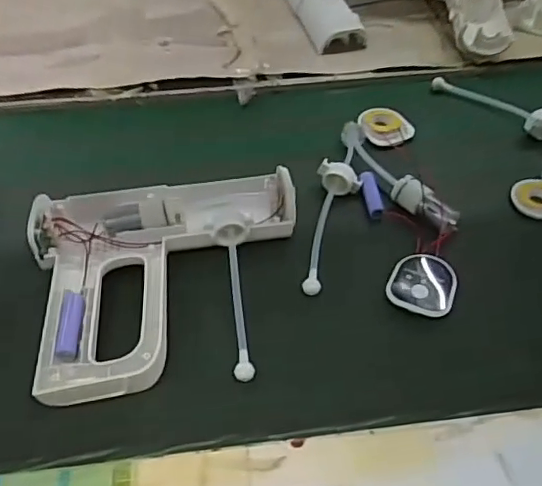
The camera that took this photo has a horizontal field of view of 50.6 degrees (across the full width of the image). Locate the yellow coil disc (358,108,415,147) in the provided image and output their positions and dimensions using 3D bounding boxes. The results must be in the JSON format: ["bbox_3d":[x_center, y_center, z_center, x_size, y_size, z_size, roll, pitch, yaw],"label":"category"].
[{"bbox_3d":[0.116,-0.121,0.590,0.048,0.006,0.058,-21,52,-18],"label":"yellow coil disc"}]

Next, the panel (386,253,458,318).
[{"bbox_3d":[0.121,0.031,0.455,0.052,0.011,0.060,19,51,15],"label":"panel"}]

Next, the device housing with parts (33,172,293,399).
[{"bbox_3d":[-0.076,0.017,0.447,0.207,0.036,0.184,-9,50,-8],"label":"device housing with parts"}]

